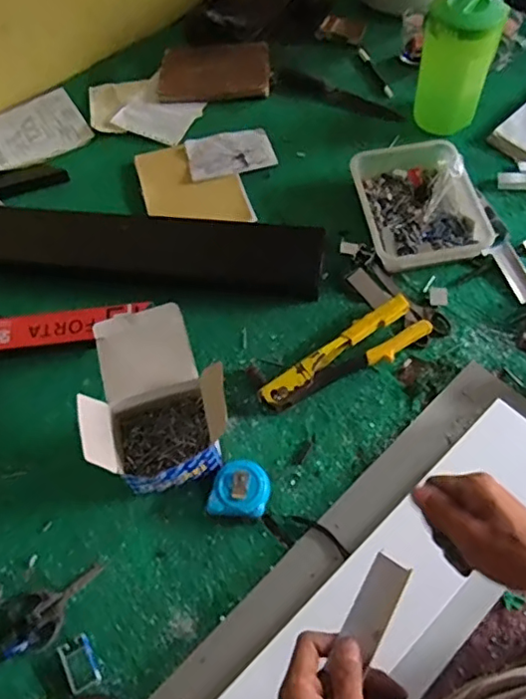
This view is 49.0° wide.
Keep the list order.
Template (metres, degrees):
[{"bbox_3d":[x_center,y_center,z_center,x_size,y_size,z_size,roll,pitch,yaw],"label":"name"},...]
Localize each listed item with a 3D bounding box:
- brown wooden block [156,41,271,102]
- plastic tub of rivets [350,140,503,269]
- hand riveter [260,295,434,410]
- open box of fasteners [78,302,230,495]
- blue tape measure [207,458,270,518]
[{"bbox_3d":[-0.093,-0.532,1.098,0.210,0.022,0.126,-5,61,1],"label":"brown wooden block"},{"bbox_3d":[0.237,-0.220,0.885,0.173,0.056,0.225,-11,61,-2],"label":"plastic tub of rivets"},{"bbox_3d":[0.114,0.014,0.782,0.243,0.033,0.072,-34,64,-13],"label":"hand riveter"},{"bbox_3d":[-0.127,0.065,0.723,0.157,0.121,0.204,-9,61,-1],"label":"open box of fasteners"},{"bbox_3d":[-0.028,0.170,0.704,0.070,0.030,0.064,2,62,6],"label":"blue tape measure"}]

